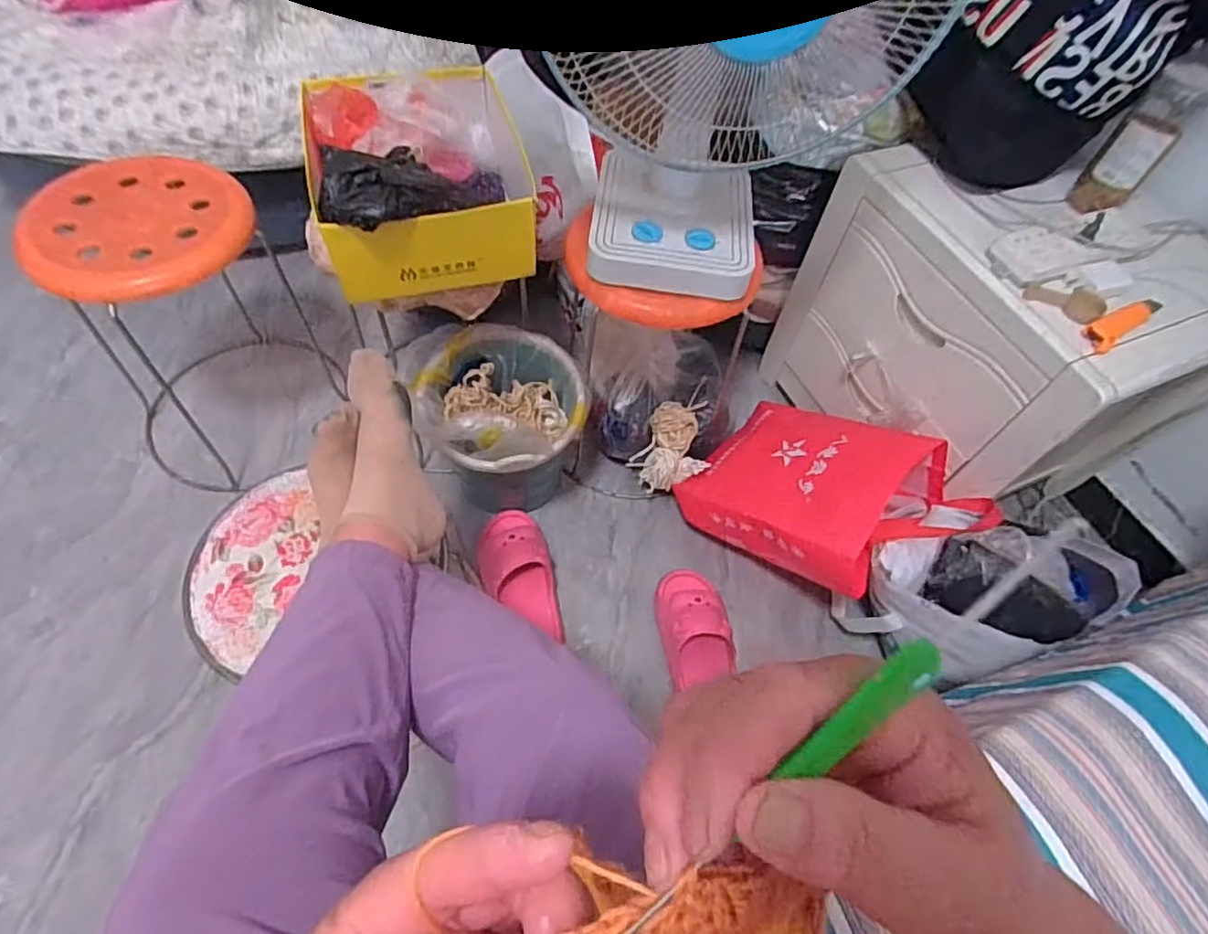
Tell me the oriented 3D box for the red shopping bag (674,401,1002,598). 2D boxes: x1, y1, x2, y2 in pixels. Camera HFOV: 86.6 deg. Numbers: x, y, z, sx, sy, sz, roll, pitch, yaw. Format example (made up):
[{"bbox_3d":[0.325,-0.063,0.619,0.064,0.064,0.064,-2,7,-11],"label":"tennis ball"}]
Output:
[{"bbox_3d":[0.338,0.042,0.977,0.275,0.133,0.403,-47,38,-19],"label":"red shopping bag"}]

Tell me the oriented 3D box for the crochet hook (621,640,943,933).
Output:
[{"bbox_3d":[0.040,0.078,0.153,0.105,0.004,0.011,-40,101,-2],"label":"crochet hook"}]

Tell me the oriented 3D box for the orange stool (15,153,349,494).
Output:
[{"bbox_3d":[-0.659,-0.249,1.019,0.284,0.385,0.334,-30,66,-21],"label":"orange stool"}]

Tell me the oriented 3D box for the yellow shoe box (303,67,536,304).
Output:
[{"bbox_3d":[-0.237,-0.384,0.826,0.253,0.133,0.348,-10,60,-12],"label":"yellow shoe box"}]

